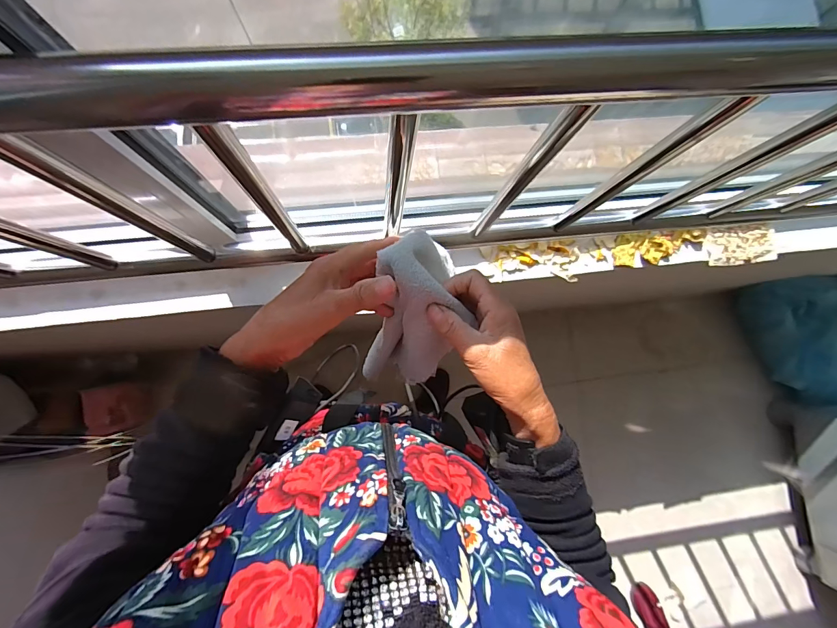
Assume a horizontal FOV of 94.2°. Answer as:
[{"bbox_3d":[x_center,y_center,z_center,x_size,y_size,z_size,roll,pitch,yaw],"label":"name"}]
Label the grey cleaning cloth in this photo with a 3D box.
[{"bbox_3d":[-0.001,0.000,0.375,0.083,0.075,0.149,8,119,-4],"label":"grey cleaning cloth"}]

